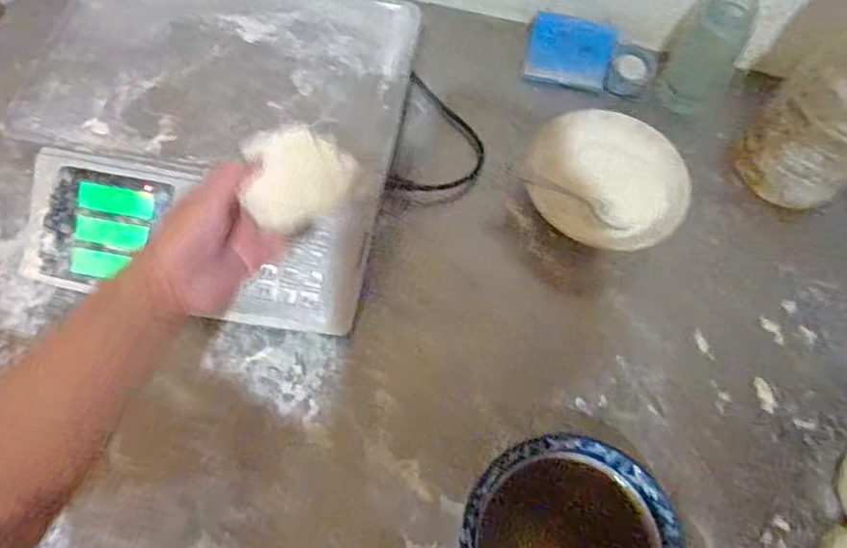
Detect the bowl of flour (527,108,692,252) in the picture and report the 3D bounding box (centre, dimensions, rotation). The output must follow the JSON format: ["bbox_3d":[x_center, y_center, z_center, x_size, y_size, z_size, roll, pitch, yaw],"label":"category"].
[{"bbox_3d":[0.191,-0.096,0.636,0.156,0.060,0.173,-27,70,-15],"label":"bowl of flour"}]

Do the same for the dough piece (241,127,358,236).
[{"bbox_3d":[-0.083,-0.065,0.392,0.071,0.037,0.056,-6,65,-4],"label":"dough piece"}]

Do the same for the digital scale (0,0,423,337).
[{"bbox_3d":[-0.196,-0.136,0.603,0.341,0.132,0.345,11,66,1],"label":"digital scale"}]

